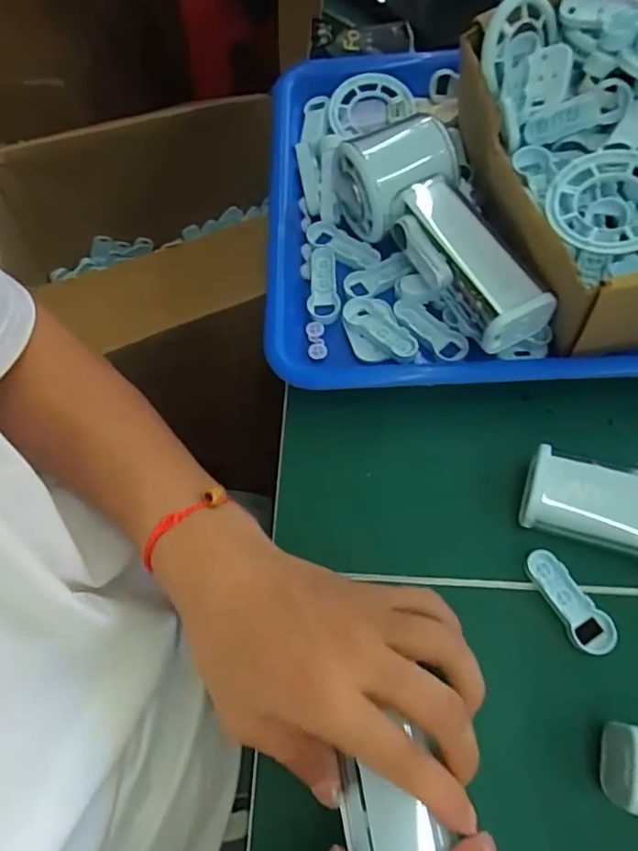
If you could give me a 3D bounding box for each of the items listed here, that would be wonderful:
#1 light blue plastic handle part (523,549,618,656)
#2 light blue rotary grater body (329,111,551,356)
[{"bbox_3d":[0.118,0.083,0.259,0.019,0.006,0.051,-33,70,-10],"label":"light blue plastic handle part"},{"bbox_3d":[0.073,-0.107,0.307,0.065,0.046,0.149,-34,70,-11],"label":"light blue rotary grater body"}]

